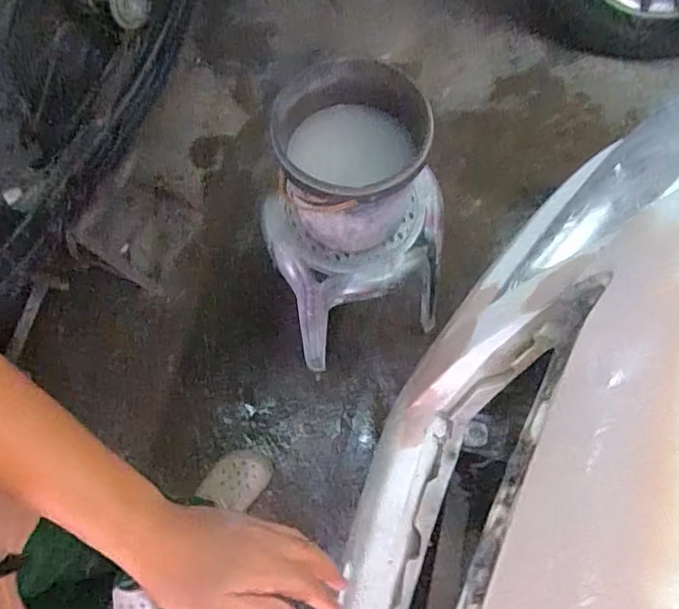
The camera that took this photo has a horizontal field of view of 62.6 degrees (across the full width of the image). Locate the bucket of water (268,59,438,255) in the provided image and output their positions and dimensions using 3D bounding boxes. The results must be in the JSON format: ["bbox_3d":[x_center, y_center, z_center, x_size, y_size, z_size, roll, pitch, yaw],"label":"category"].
[{"bbox_3d":[0.012,-0.218,0.875,0.221,0.222,0.223,0,69,0],"label":"bucket of water"}]

